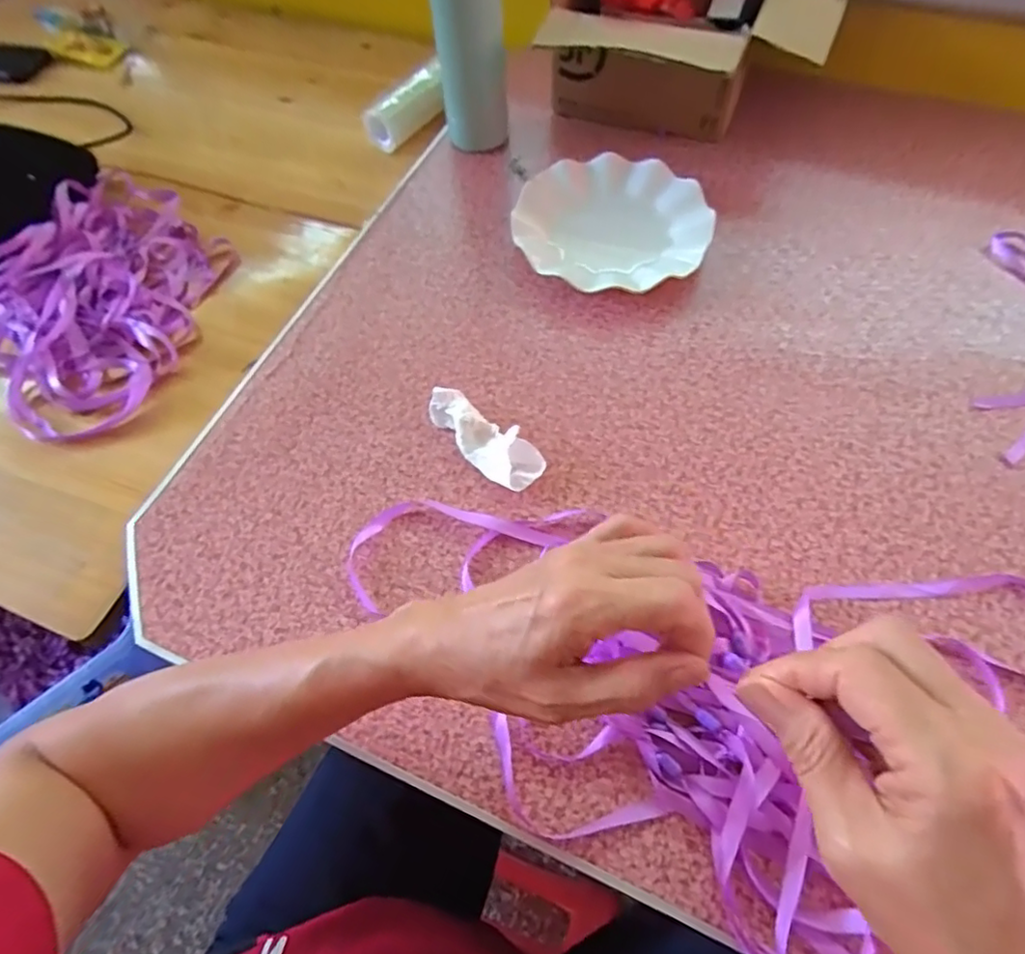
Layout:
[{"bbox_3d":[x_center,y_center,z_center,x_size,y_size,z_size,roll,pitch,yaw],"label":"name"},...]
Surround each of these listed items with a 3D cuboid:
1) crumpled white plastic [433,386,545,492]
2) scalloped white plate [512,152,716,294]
[{"bbox_3d":[-0.023,-0.030,0.463,0.108,0.027,0.036,40,70,22],"label":"crumpled white plastic"},{"bbox_3d":[0.095,-0.238,0.567,0.179,0.031,0.168,-1,61,2],"label":"scalloped white plate"}]

